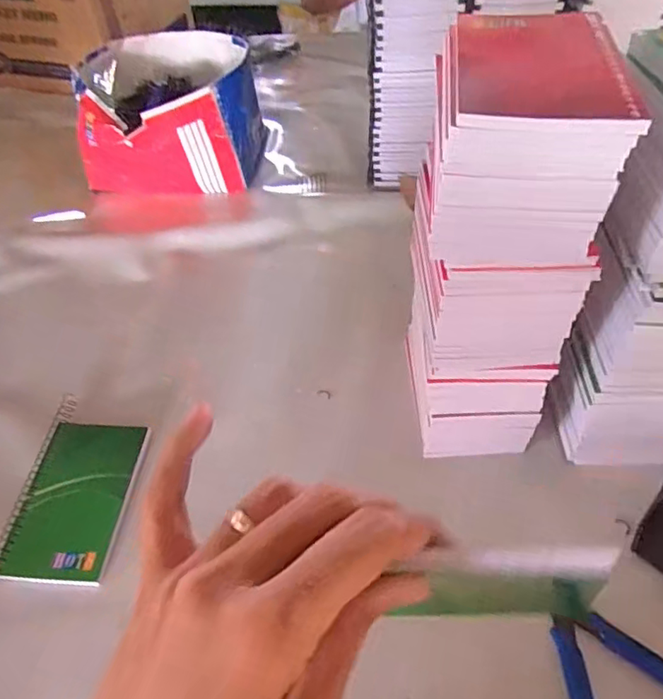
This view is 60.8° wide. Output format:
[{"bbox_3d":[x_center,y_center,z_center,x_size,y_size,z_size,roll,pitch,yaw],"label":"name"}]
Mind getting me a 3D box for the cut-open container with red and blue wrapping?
[{"bbox_3d":[-0.212,-0.301,0.741,0.225,0.132,0.224,-14,48,-6],"label":"cut-open container with red and blue wrapping"}]

